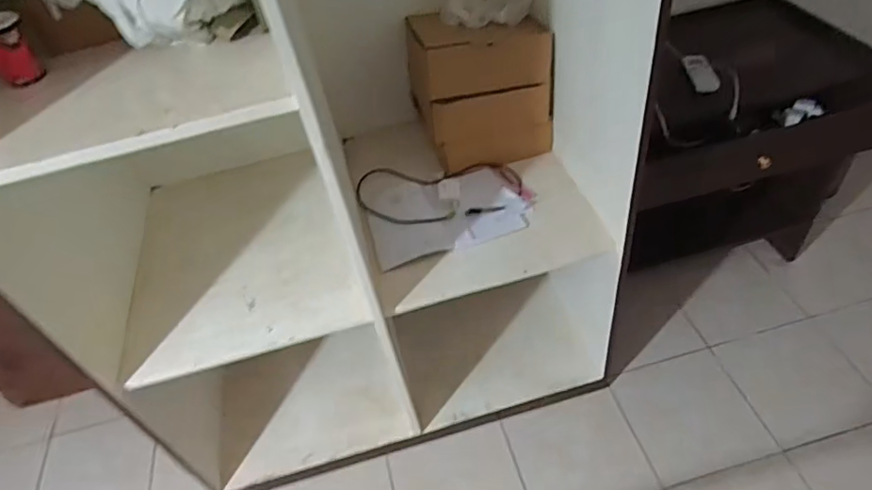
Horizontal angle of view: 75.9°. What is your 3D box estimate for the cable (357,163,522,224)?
[{"bbox_3d":[-0.008,-0.113,1.239,0.383,0.034,0.196,4,49,16],"label":"cable"}]

